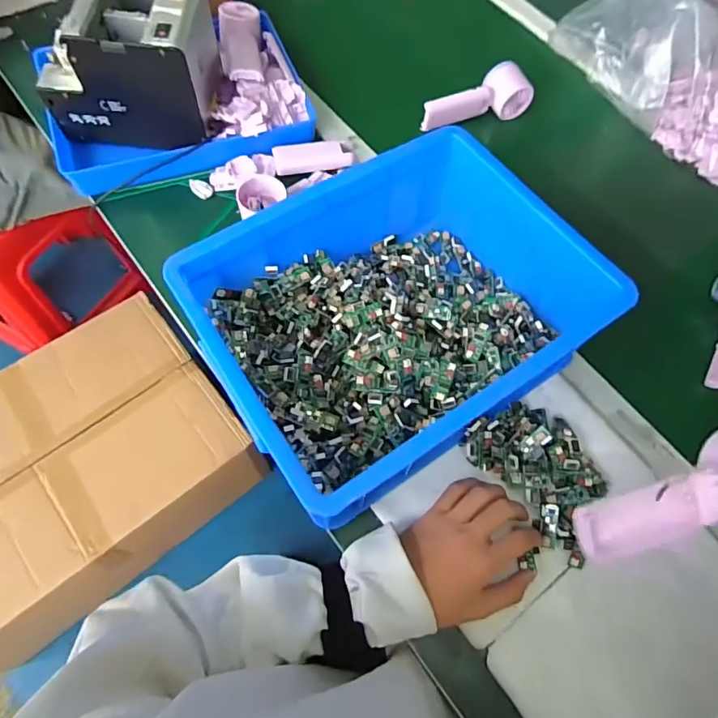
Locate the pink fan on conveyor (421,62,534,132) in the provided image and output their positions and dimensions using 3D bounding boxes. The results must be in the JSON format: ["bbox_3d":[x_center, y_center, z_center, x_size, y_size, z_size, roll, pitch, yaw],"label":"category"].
[{"bbox_3d":[0.164,-0.371,0.669,0.165,0.048,0.052,-17,68,-11],"label":"pink fan on conveyor"}]

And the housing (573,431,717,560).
[{"bbox_3d":[0.235,0.097,0.333,0.163,0.041,0.063,-23,68,7],"label":"housing"}]

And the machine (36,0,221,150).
[{"bbox_3d":[-0.269,-0.360,0.563,0.179,0.134,0.143,6,66,-1],"label":"machine"}]

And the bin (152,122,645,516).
[{"bbox_3d":[0.038,-0.048,0.464,0.343,0.115,0.260,-30,71,-15],"label":"bin"}]

